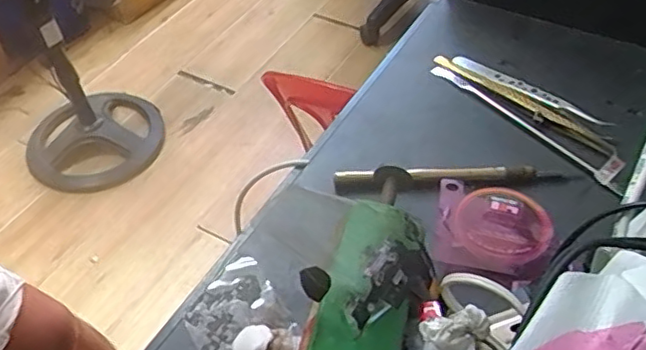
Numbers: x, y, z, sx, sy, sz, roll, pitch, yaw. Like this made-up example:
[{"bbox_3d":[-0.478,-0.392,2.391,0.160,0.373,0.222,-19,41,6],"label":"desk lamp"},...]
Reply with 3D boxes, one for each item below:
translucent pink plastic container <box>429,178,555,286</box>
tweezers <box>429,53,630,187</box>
[{"bbox_3d":[0.089,0.030,0.327,0.062,0.016,0.053,17,52,17],"label":"translucent pink plastic container"},{"bbox_3d":[0.127,-0.045,0.387,0.029,0.014,0.140,-32,55,-23],"label":"tweezers"}]

